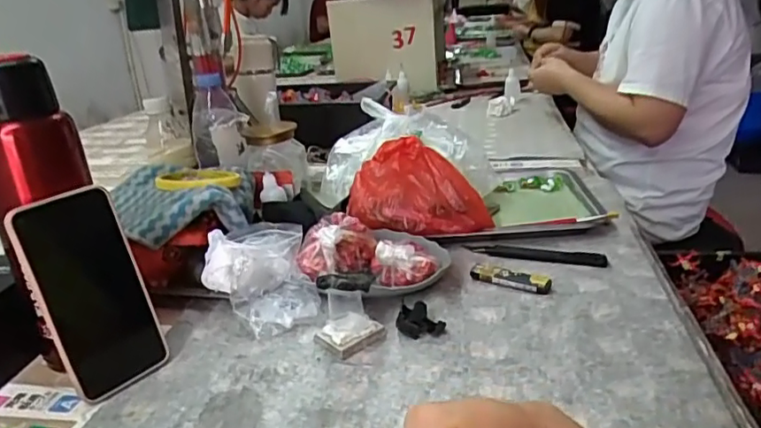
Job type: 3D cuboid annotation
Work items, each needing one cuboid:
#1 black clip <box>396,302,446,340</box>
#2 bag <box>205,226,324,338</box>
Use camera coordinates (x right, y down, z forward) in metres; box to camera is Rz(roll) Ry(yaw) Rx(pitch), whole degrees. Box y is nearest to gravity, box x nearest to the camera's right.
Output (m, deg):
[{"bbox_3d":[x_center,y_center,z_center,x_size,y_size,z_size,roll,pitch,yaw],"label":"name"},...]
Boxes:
[{"bbox_3d":[0.037,0.095,0.516,0.043,0.016,0.035,1,23,14],"label":"black clip"},{"bbox_3d":[-0.121,0.060,0.564,0.101,0.070,0.111,-11,23,-16],"label":"bag"}]

